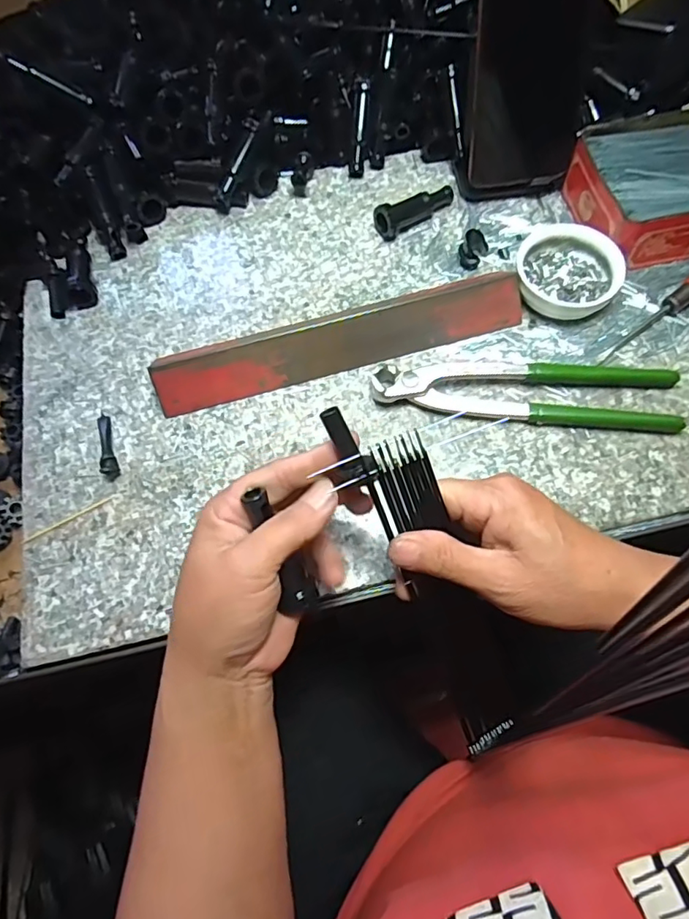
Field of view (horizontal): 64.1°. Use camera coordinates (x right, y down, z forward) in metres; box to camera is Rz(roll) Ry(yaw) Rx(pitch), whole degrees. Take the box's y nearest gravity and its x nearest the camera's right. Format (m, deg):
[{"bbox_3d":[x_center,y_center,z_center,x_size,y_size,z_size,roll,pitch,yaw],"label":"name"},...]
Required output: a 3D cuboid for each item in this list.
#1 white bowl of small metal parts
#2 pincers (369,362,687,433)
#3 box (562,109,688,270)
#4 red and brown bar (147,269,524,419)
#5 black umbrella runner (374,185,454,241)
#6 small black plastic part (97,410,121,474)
[{"bbox_3d":[0.159,-0.134,0.396,0.070,0.026,0.069,-1,66,1],"label":"white bowl of small metal parts"},{"bbox_3d":[0.120,-0.048,0.370,0.199,0.016,0.046,4,66,4],"label":"pincers"},{"bbox_3d":[0.239,-0.206,0.412,0.125,0.043,0.112,-10,66,-3],"label":"box"},{"bbox_3d":[-0.002,-0.083,0.386,0.258,0.029,0.036,-16,67,-5],"label":"red and brown bar"},{"bbox_3d":[0.055,-0.199,0.432,0.068,0.025,0.019,-36,70,-13],"label":"black umbrella runner"},{"bbox_3d":[-0.159,-0.012,0.367,0.010,0.009,0.049,-16,67,-5],"label":"small black plastic part"}]

